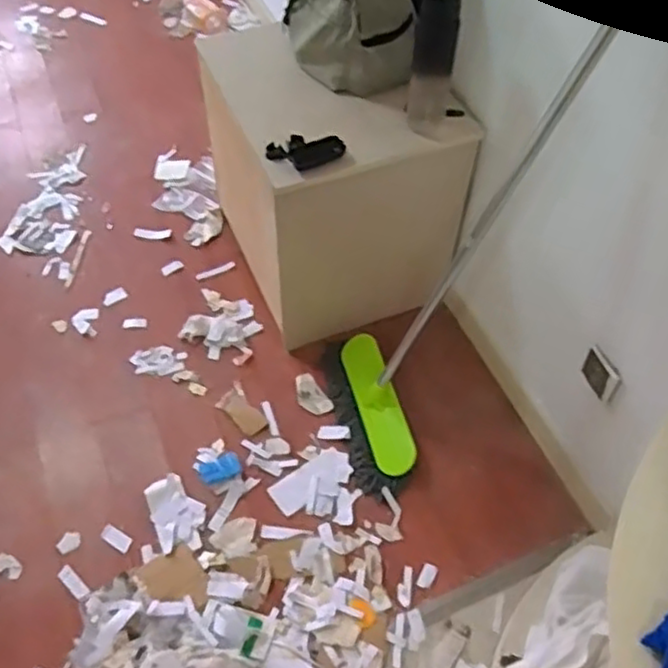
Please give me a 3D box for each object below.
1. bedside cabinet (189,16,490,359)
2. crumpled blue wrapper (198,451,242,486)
[{"bbox_3d":[0.001,-0.375,1.689,0.462,0.530,0.512,-18,57,-14],"label":"bedside cabinet"},{"bbox_3d":[-0.254,0.302,1.571,0.090,0.010,0.057,-21,58,-16],"label":"crumpled blue wrapper"}]

